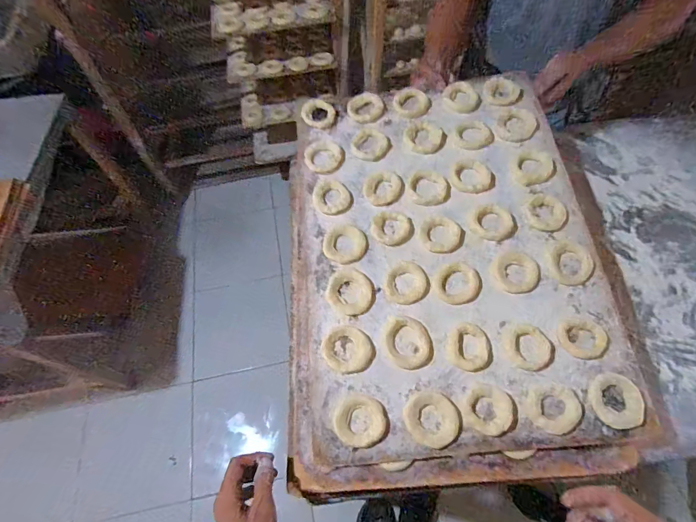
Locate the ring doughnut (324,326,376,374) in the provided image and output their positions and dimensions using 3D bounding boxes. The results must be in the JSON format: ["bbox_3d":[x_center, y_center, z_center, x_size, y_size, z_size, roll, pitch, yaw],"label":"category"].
[{"bbox_3d":[0.001,0.119,0.492,0.068,0.014,0.059,11,61,10],"label":"ring doughnut"}]

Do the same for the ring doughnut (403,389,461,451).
[{"bbox_3d":[0.103,0.193,0.450,0.065,0.012,0.061,-2,59,3],"label":"ring doughnut"}]

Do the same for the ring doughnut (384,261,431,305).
[{"bbox_3d":[0.084,0.031,0.520,0.062,0.012,0.061,-2,59,3],"label":"ring doughnut"}]

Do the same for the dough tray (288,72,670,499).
[{"bbox_3d":[0.139,-0.016,0.551,0.450,0.041,0.612,-6,67,4],"label":"dough tray"}]

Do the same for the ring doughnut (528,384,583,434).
[{"bbox_3d":[0.251,0.179,0.445,0.059,0.011,0.054,10,61,9],"label":"ring doughnut"}]

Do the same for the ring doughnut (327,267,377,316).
[{"bbox_3d":[0.004,0.045,0.523,0.064,0.011,0.069,-2,59,3],"label":"ring doughnut"}]

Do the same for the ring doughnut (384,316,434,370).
[{"bbox_3d":[0.081,0.109,0.489,0.066,0.009,0.065,9,77,12],"label":"ring doughnut"}]

